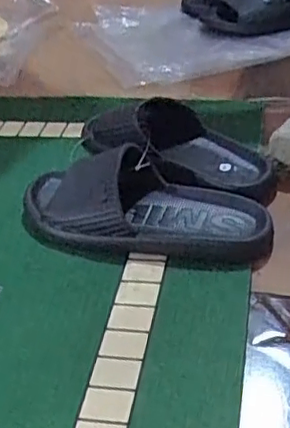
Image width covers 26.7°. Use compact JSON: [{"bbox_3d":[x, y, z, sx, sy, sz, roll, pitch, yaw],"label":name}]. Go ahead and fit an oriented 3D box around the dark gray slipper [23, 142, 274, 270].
[{"bbox_3d":[-0.006,-0.015,0.636,0.275,0.077,0.116,11,41,20],"label":"dark gray slipper"}]

